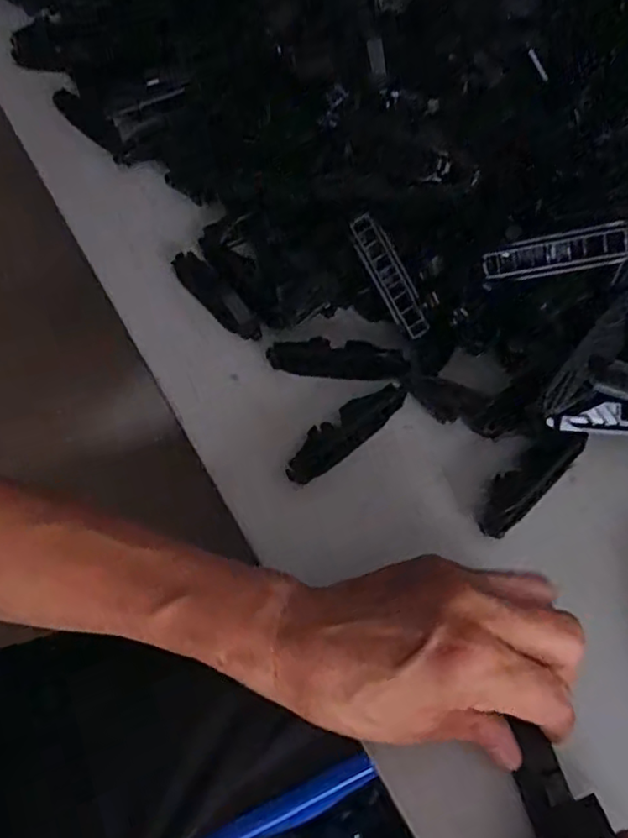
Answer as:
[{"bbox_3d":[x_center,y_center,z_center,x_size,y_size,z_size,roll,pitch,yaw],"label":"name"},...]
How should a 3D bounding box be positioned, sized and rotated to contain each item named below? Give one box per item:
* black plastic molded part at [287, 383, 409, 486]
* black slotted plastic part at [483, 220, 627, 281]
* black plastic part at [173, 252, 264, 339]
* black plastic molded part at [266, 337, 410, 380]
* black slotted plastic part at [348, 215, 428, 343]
[{"bbox_3d":[0.017,0.005,0.350,0.080,0.008,0.021,-34,65,-16],"label":"black plastic molded part"},{"bbox_3d":[0.126,-0.083,0.321,0.077,0.012,0.019,-7,58,21],"label":"black slotted plastic part"},{"bbox_3d":[-0.062,-0.078,0.398,0.019,0.008,0.081,-36,65,-17],"label":"black plastic part"},{"bbox_3d":[0.014,-0.035,0.376,0.081,0.004,0.022,3,84,10],"label":"black plastic molded part"},{"bbox_3d":[0.044,-0.080,0.365,0.016,0.011,0.074,-35,105,-16],"label":"black slotted plastic part"}]

